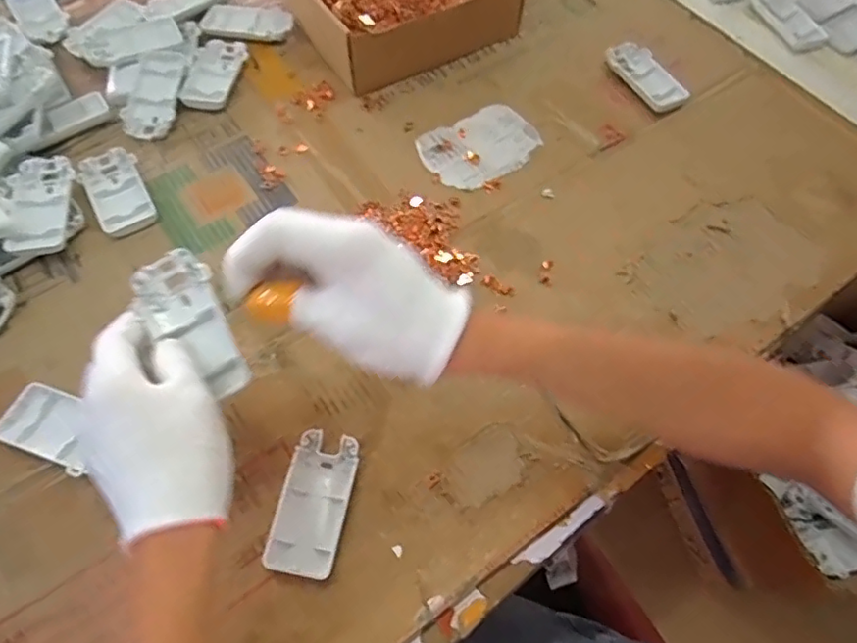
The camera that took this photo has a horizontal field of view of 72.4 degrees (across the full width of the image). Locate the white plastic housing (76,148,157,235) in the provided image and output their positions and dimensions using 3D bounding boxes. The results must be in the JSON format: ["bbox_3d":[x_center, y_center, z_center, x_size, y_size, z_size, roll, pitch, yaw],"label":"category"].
[{"bbox_3d":[-0.282,-0.119,0.531,0.050,0.012,0.098,-30,66,-17],"label":"white plastic housing"}]

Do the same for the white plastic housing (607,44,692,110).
[{"bbox_3d":[0.232,-0.260,0.619,0.047,0.016,0.099,-28,69,-14],"label":"white plastic housing"}]

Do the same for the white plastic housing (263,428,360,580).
[{"bbox_3d":[-0.080,0.127,0.411,0.046,0.017,0.095,10,61,4],"label":"white plastic housing"}]

